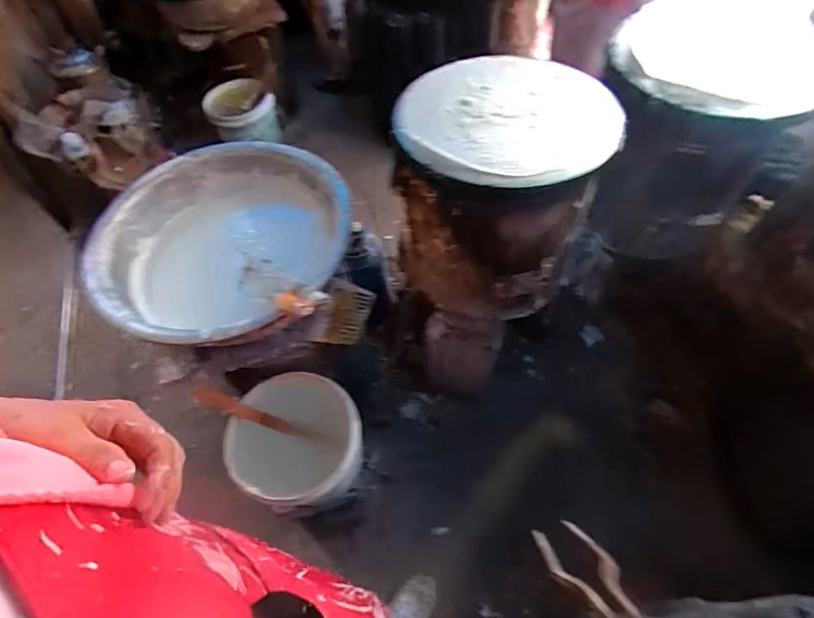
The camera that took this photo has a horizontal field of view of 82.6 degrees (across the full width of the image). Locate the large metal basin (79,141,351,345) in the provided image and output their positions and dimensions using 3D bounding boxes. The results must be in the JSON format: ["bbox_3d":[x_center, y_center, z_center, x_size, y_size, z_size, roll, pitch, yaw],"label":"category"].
[{"bbox_3d":[-0.376,-0.133,0.941,0.465,0.149,0.482,-1,59,2],"label":"large metal basin"}]

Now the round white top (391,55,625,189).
[{"bbox_3d":[0.165,-0.333,0.797,0.334,0.036,0.361,-1,59,2],"label":"round white top"}]

